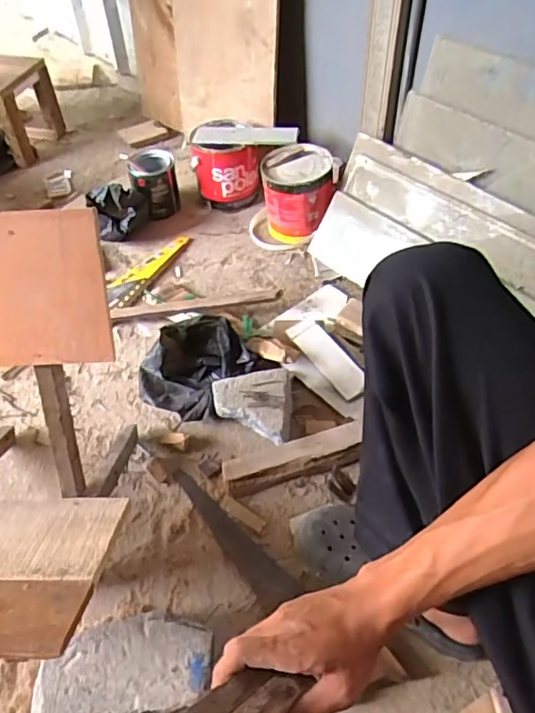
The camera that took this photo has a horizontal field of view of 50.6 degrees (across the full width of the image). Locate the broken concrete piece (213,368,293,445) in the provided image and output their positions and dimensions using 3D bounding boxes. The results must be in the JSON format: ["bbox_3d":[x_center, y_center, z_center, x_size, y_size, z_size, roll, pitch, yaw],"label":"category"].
[{"bbox_3d":[-0.025,0.075,0.925,0.127,0.034,0.126,3,49,6],"label":"broken concrete piece"}]

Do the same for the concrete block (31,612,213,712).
[{"bbox_3d":[-0.168,0.387,0.685,0.205,0.074,0.113,-12,51,-8],"label":"concrete block"}]

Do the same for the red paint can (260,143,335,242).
[{"bbox_3d":[0.066,-0.355,1.253,0.151,0.159,0.146,2,50,5],"label":"red paint can"}]

